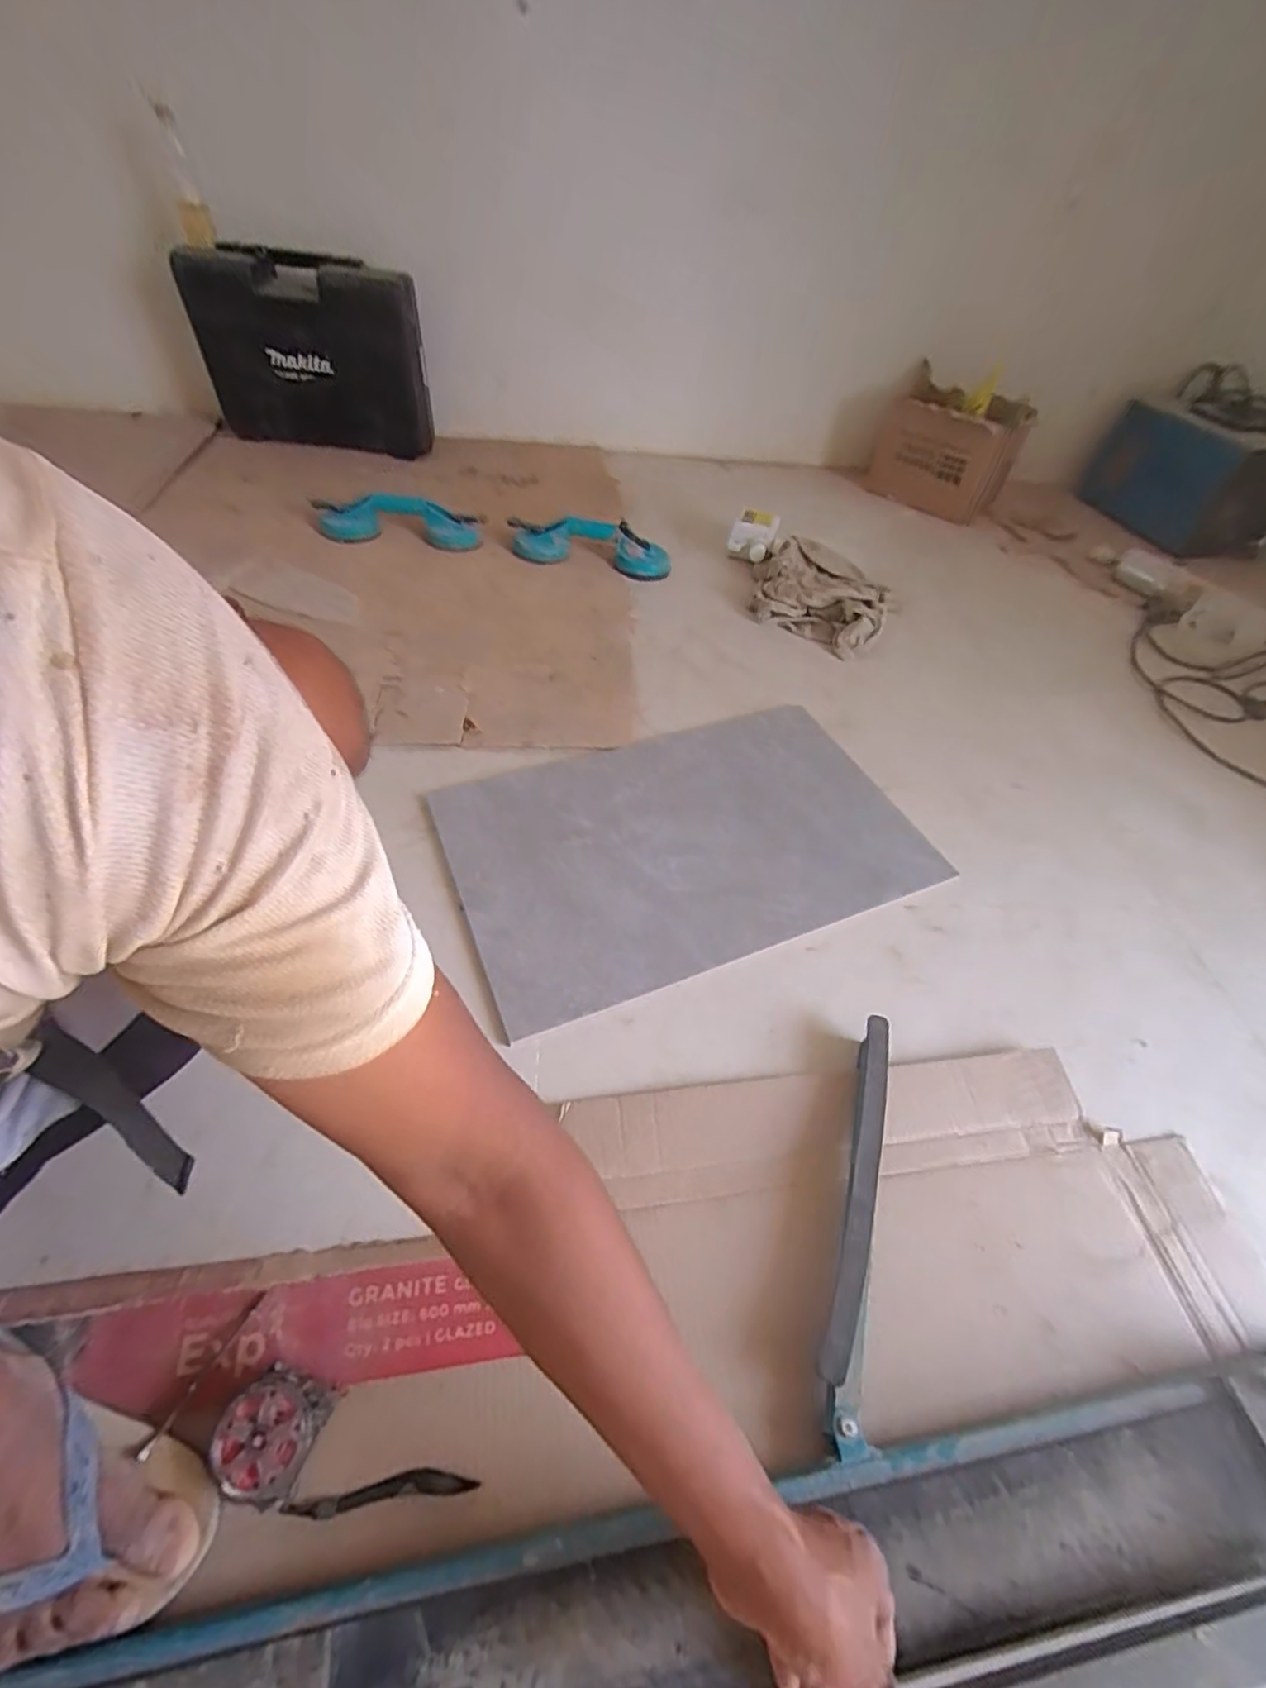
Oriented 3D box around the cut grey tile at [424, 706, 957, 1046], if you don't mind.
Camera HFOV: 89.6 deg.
[{"bbox_3d":[0.067,-0.005,0.826,0.594,0.011,0.381,-13,53,-17],"label":"cut grey tile"}]

